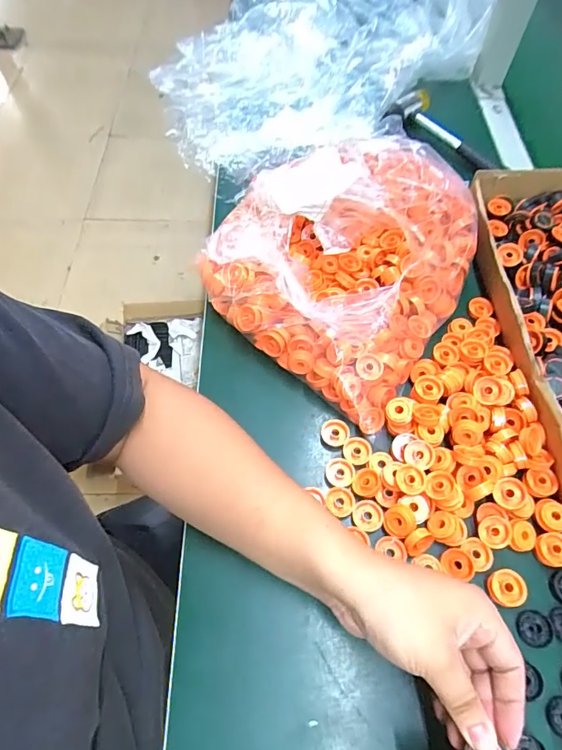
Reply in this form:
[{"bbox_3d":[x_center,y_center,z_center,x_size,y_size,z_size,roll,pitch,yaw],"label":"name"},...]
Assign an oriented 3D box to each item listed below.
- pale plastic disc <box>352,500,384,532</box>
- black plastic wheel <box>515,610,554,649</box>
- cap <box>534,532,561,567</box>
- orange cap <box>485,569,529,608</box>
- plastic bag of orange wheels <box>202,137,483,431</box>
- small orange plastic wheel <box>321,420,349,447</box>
[{"bbox_3d":[0.075,0.121,0.383,0.025,0.007,0.024,1,60,-1],"label":"pale plastic disc"},{"bbox_3d":[0.197,0.196,0.344,0.024,0.007,0.025,1,60,-1],"label":"black plastic wheel"},{"bbox_3d":[0.223,0.142,0.363,0.027,0.009,0.025,1,60,-1],"label":"cap"},{"bbox_3d":[0.177,0.167,0.349,0.027,0.008,0.026,-6,61,-5],"label":"orange cap"},{"bbox_3d":[0.054,-0.126,0.445,0.248,0.110,0.244,31,64,15],"label":"plastic bag of orange wheels"},{"bbox_3d":[0.051,0.054,0.419,0.025,0.007,0.024,1,60,-1],"label":"small orange plastic wheel"}]

